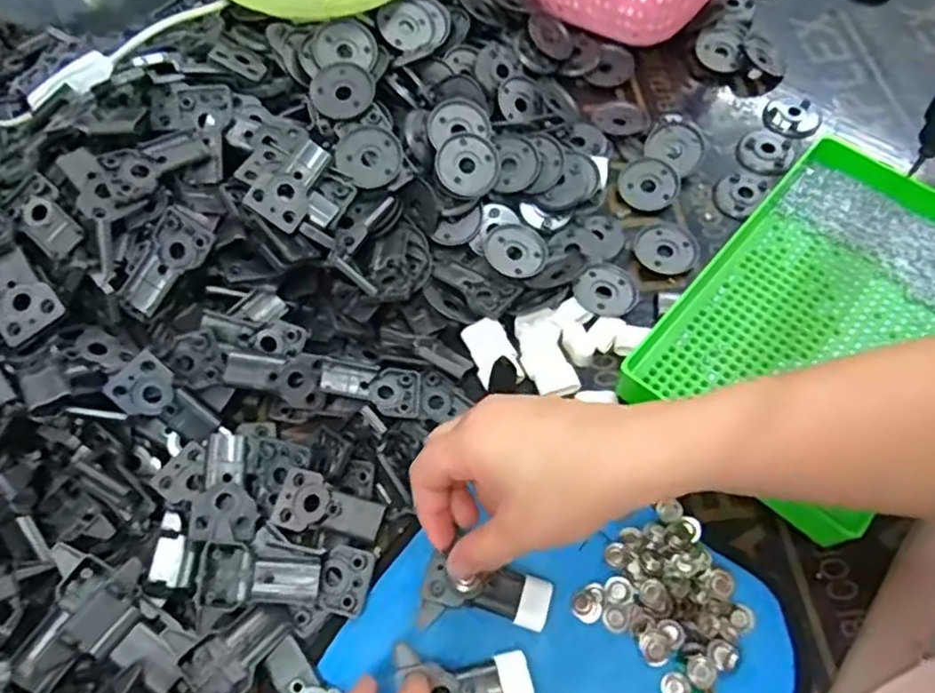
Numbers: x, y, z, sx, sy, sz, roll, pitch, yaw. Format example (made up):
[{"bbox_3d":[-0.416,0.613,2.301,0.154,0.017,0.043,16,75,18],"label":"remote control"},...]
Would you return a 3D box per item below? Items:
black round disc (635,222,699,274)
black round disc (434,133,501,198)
[{"bbox_3d":[0.138,-0.069,0.480,0.040,0.004,0.042,-1,61,1],"label":"black round disc"},{"bbox_3d":[0.001,-0.123,0.470,0.042,0.006,0.042,0,87,-8],"label":"black round disc"}]

